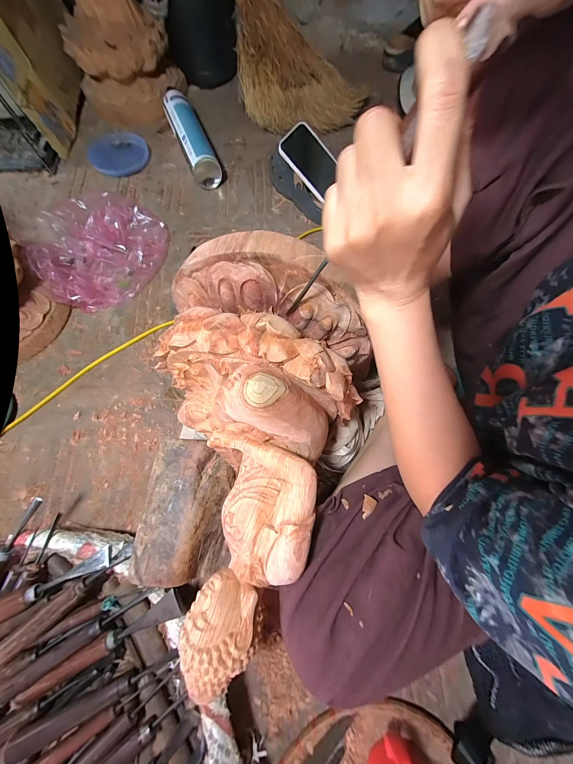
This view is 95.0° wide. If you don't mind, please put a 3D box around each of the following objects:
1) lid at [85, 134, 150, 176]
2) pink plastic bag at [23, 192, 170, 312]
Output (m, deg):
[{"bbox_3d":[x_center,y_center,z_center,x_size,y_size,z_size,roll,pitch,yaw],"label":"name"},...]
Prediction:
[{"bbox_3d":[-0.416,-0.567,0.648,0.136,0.012,0.135,1,73,-2],"label":"lid"},{"bbox_3d":[-0.354,-0.259,0.514,0.232,0.076,0.192,-20,74,-8],"label":"pink plastic bag"}]

